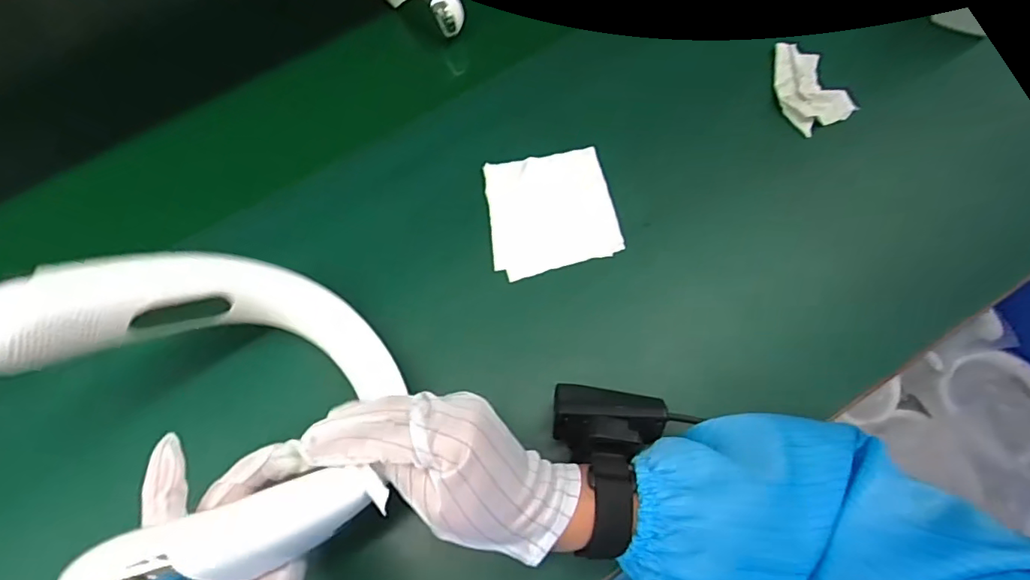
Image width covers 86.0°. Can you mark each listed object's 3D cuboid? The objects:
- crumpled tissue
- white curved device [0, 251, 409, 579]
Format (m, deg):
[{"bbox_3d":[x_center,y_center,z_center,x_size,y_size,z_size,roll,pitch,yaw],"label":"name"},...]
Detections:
[{"bbox_3d":[0.244,-0.174,0.470,0.053,0.013,0.088,-19,66,-11],"label":"crumpled tissue"},{"bbox_3d":[-0.150,0.058,0.318,0.192,0.041,0.214,48,29,21],"label":"white curved device"}]

